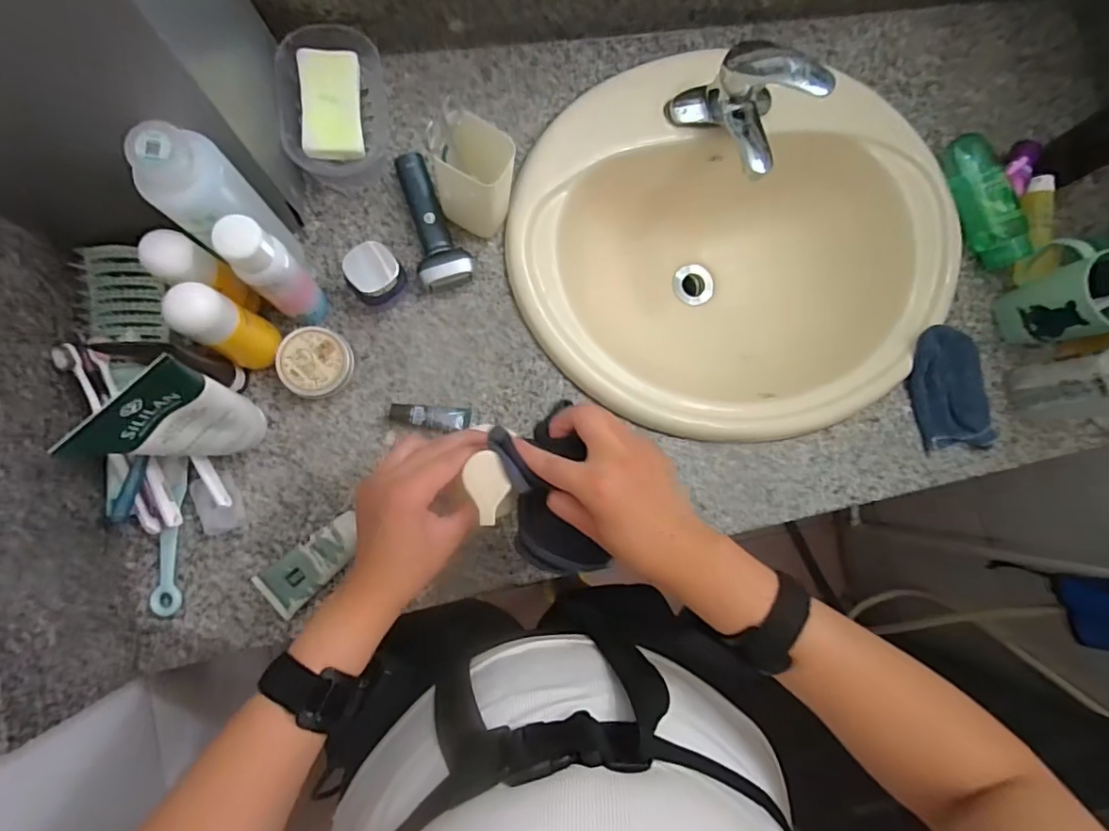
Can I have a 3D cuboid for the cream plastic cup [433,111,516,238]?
[{"bbox_3d":[-0.080,-0.229,0.551,0.073,0.126,0.055,30,83,-4],"label":"cream plastic cup"}]

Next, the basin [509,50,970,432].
[{"bbox_3d":[0.204,-0.191,0.715,0.522,0.181,0.419,3,85,-8],"label":"basin"}]

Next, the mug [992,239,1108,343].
[{"bbox_3d":[0.579,-0.140,0.635,0.082,0.109,0.111,-18,88,-7],"label":"mug"}]

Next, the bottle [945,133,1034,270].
[{"bbox_3d":[0.521,-0.261,0.674,0.057,0.042,0.167,-17,88,-7],"label":"bottle"}]

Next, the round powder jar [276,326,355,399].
[{"bbox_3d":[-0.237,-0.053,0.559,0.066,0.042,0.064,0,86,-6],"label":"round powder jar"}]

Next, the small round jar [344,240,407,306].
[{"bbox_3d":[-0.180,-0.139,0.560,0.052,0.062,0.048,0,86,-6],"label":"small round jar"}]

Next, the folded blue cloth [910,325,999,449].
[{"bbox_3d":[0.470,-0.033,0.647,0.098,0.031,0.137,-5,86,-7],"label":"folded blue cloth"}]

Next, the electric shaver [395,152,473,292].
[{"bbox_3d":[-0.128,-0.208,0.592,0.053,0.030,0.147,-13,87,-7],"label":"electric shaver"}]

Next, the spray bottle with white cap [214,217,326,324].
[{"bbox_3d":[-0.248,-0.124,0.504,0.043,0.174,0.043,0,86,-6],"label":"spray bottle with white cap"}]

